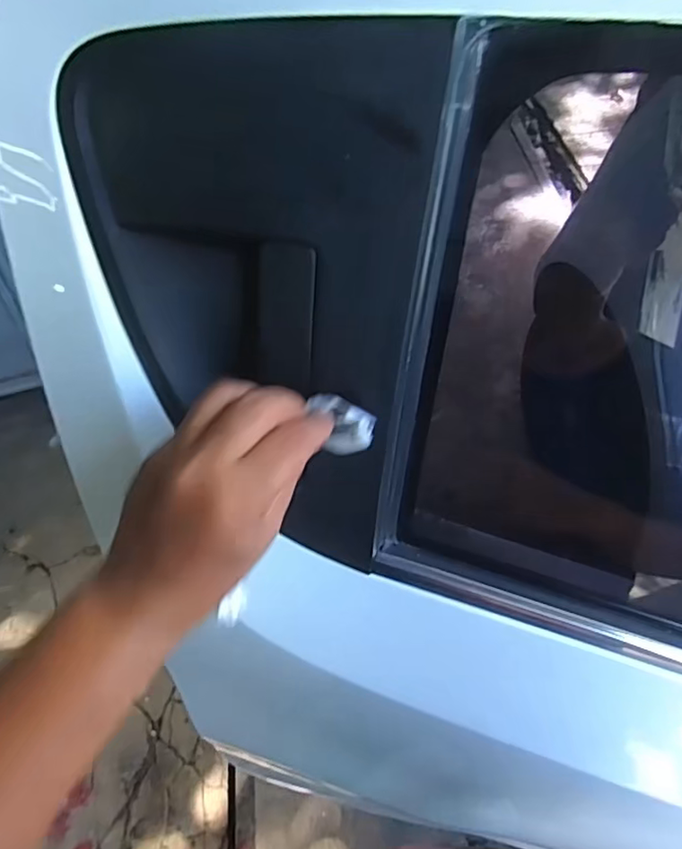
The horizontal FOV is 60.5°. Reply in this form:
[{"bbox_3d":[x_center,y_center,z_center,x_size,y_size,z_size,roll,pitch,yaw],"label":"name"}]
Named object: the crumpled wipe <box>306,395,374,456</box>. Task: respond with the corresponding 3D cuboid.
[{"bbox_3d":[0.002,0.001,0.337,0.034,0.026,0.025,3,50,3],"label":"crumpled wipe"}]

